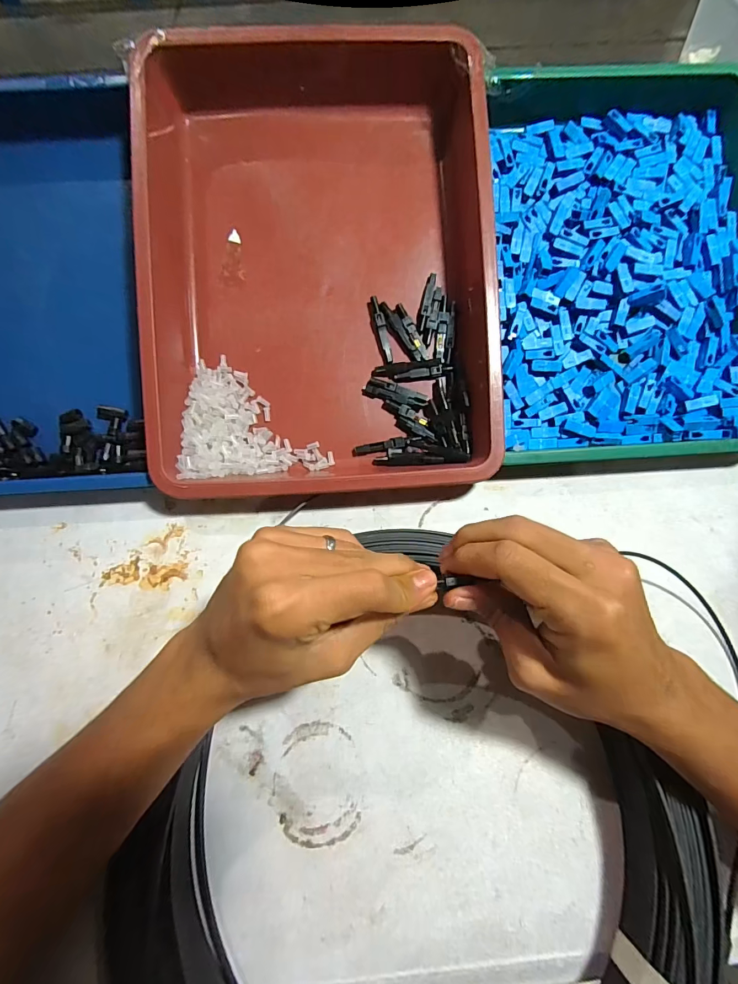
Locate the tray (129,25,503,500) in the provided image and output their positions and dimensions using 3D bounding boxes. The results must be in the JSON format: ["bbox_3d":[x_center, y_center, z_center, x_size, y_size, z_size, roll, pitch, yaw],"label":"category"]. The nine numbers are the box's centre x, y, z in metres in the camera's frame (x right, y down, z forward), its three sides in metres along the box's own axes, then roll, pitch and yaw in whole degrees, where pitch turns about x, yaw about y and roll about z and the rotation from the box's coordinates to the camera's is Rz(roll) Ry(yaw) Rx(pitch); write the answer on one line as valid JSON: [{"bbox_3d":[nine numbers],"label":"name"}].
[{"bbox_3d":[-0.038,-0.171,0.333,0.264,0.061,0.346,-3,88,-1],"label":"tray"}]

